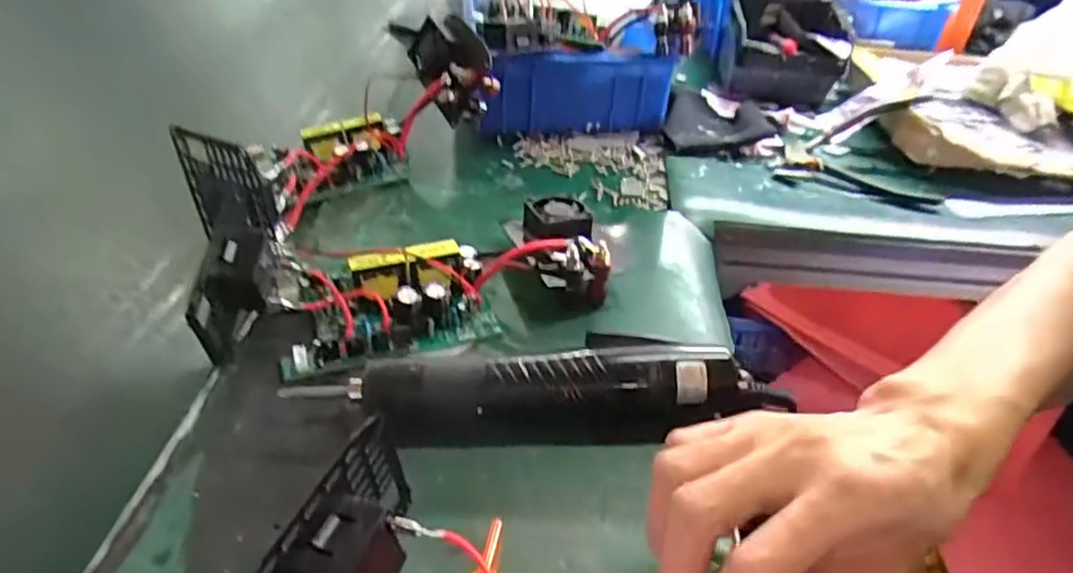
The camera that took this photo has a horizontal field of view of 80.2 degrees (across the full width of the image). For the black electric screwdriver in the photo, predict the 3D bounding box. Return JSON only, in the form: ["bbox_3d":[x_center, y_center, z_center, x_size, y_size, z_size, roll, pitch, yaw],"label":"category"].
[{"bbox_3d":[0.007,0.058,0.336,0.251,0.034,0.030,-1,39,-7],"label":"black electric screwdriver"}]

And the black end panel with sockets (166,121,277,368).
[{"bbox_3d":[-0.190,-0.030,0.390,0.050,0.070,0.154,-8,54,-16],"label":"black end panel with sockets"}]

